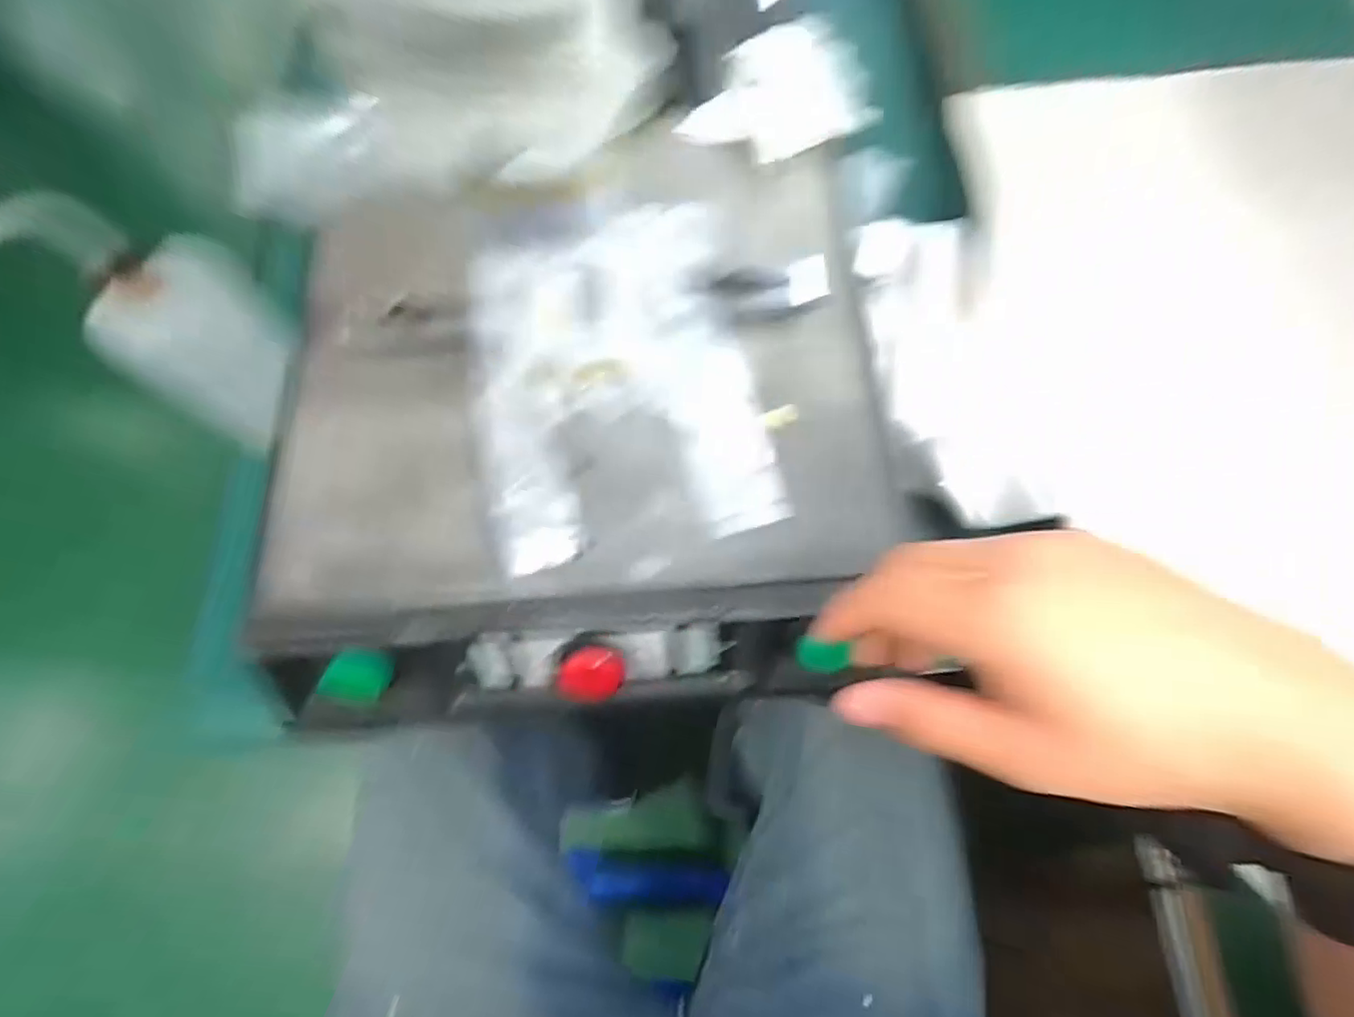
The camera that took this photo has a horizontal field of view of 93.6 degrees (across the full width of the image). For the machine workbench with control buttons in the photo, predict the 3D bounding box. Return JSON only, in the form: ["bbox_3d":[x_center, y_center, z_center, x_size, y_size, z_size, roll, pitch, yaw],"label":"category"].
[{"bbox_3d":[-0.055,-0.067,0.400,0.370,0.102,0.371,-3,72,1],"label":"machine workbench with control buttons"}]

